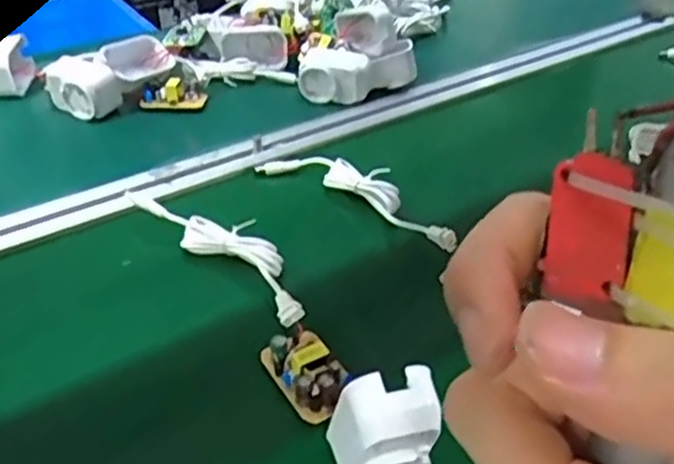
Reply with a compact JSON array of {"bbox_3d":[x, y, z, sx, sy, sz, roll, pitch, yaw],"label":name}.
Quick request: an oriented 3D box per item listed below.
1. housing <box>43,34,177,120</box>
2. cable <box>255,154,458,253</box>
[{"bbox_3d":[-0.220,-0.158,0.708,0.064,0.044,0.118,16,38,22],"label":"housing"},{"bbox_3d":[0.017,-0.032,0.565,0.200,0.030,0.037,26,43,32],"label":"cable"}]

